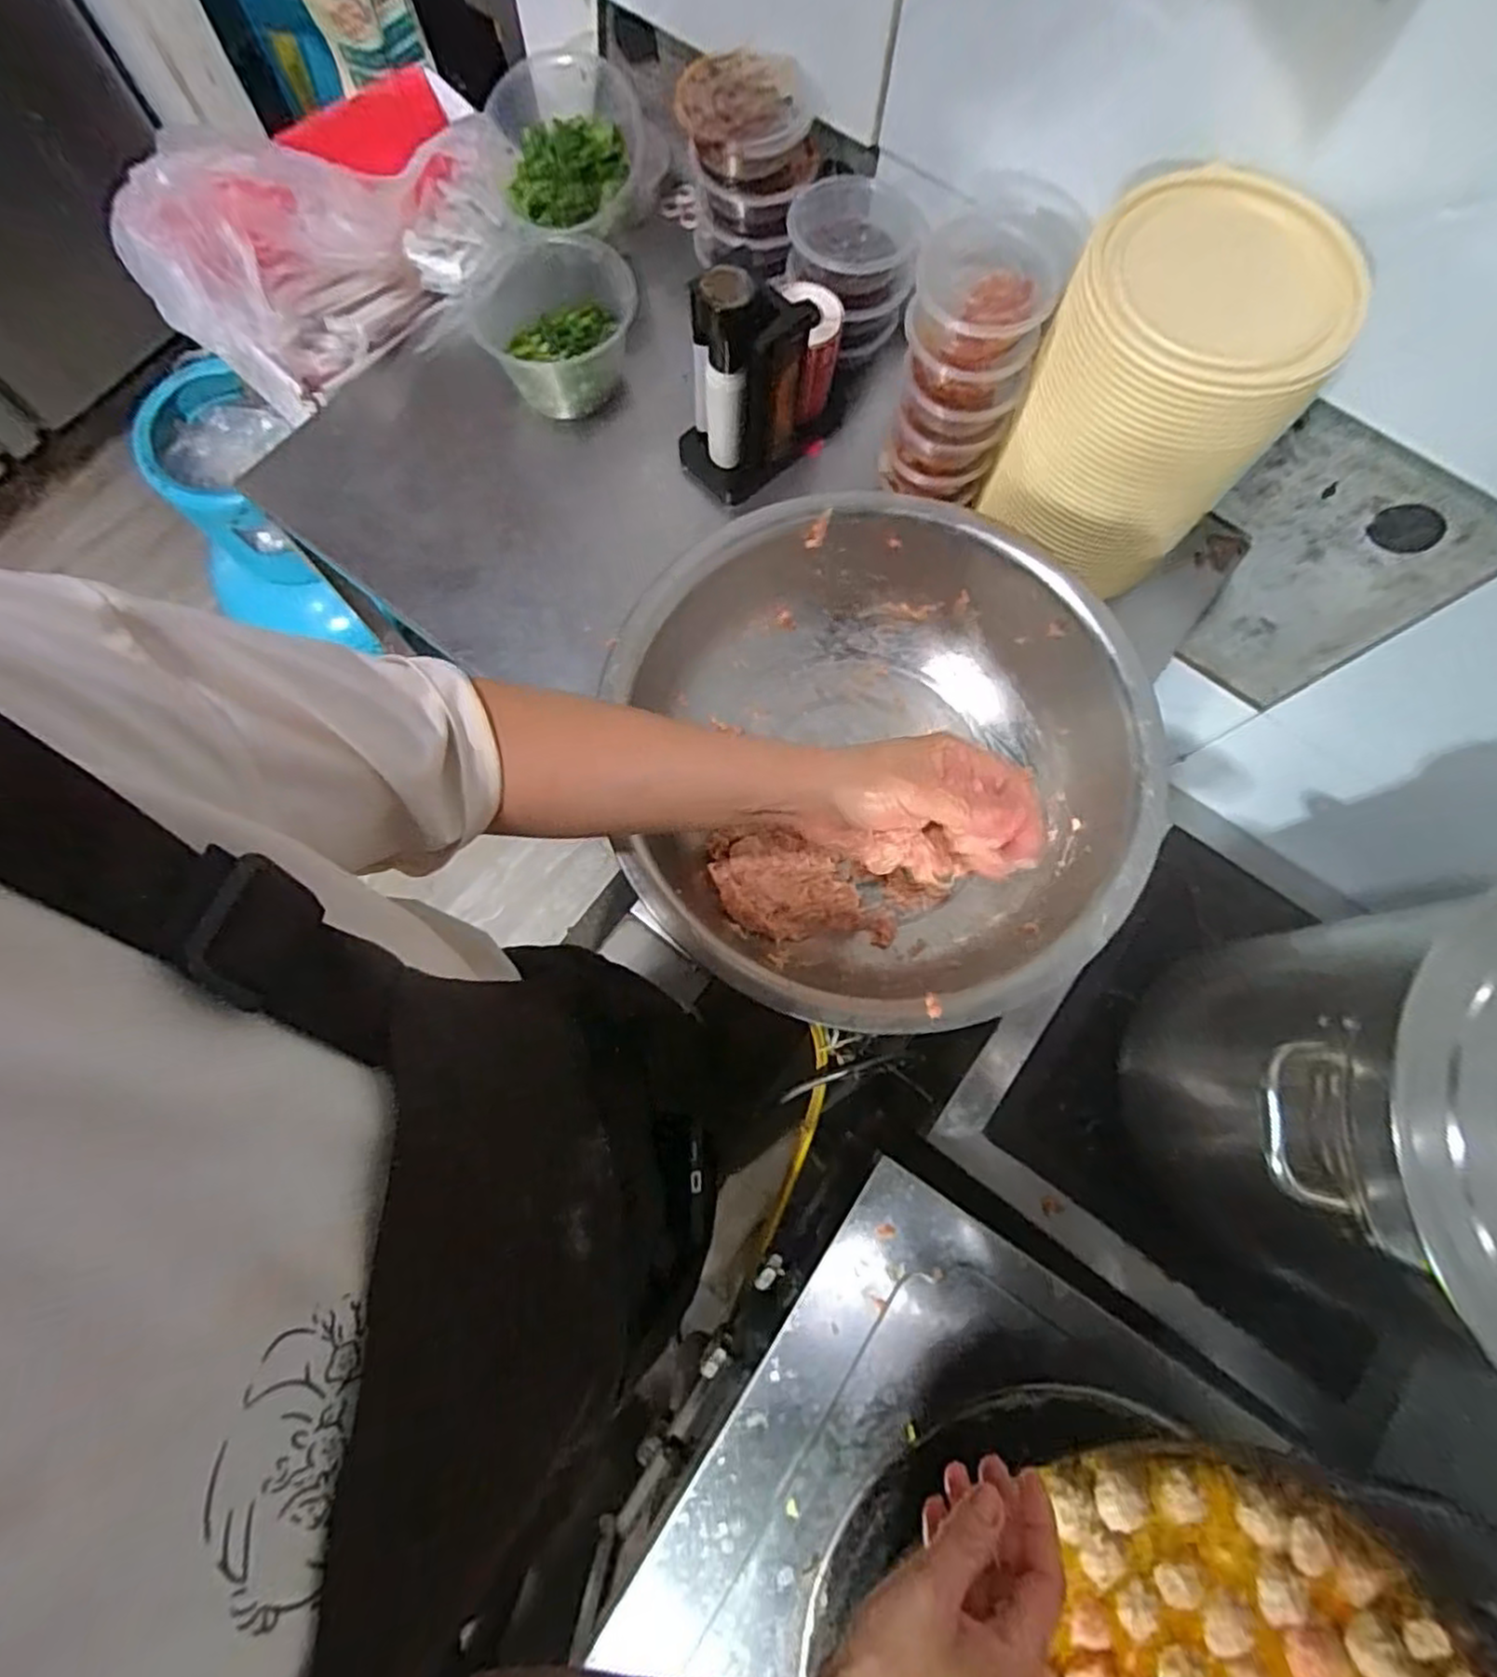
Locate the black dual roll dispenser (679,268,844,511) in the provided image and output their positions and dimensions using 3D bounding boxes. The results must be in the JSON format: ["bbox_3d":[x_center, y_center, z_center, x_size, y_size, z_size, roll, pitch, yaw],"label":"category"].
[{"bbox_3d":[0.015,-0.383,0.586,0.146,0.168,0.076,-41,80,-10],"label":"black dual roll dispenser"}]

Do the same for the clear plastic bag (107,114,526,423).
[{"bbox_3d":[-0.372,-0.524,0.679,0.334,0.125,0.194,-15,77,-5],"label":"clear plastic bag"}]

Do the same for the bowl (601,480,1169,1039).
[{"bbox_3d":[0.097,-0.075,0.549,0.356,0.116,0.418,23,76,5],"label":"bowl"}]

